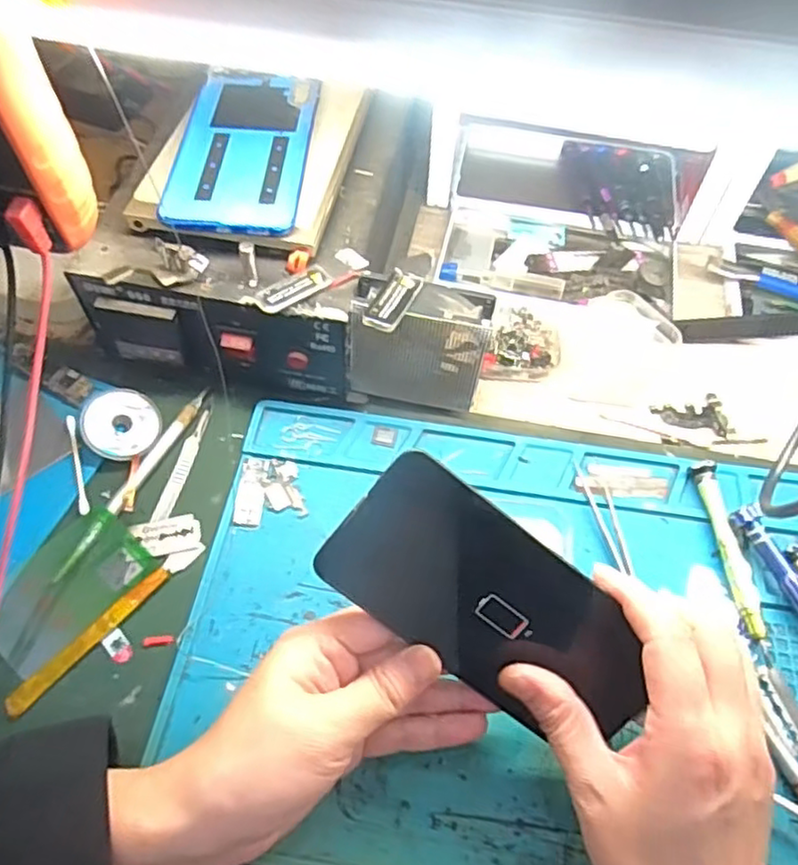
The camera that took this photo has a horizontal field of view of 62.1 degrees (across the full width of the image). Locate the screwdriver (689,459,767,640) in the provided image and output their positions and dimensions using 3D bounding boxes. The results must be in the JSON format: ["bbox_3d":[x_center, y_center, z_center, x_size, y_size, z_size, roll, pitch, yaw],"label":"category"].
[{"bbox_3d":[0.189,0.066,0.384,0.013,0.014,0.104,-2,59,-3],"label":"screwdriver"}]

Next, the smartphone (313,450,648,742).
[{"bbox_3d":[0.040,0.078,0.289,0.147,0.013,0.072,38,104,-7],"label":"smartphone"}]

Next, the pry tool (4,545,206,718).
[{"bbox_3d":[-0.157,0.102,0.357,0.011,0.004,0.119,38,65,19],"label":"pry tool"}]

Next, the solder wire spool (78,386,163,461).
[{"bbox_3d":[-0.173,-0.006,0.412,0.047,0.009,0.045,3,77,-14],"label":"solder wire spool"}]

